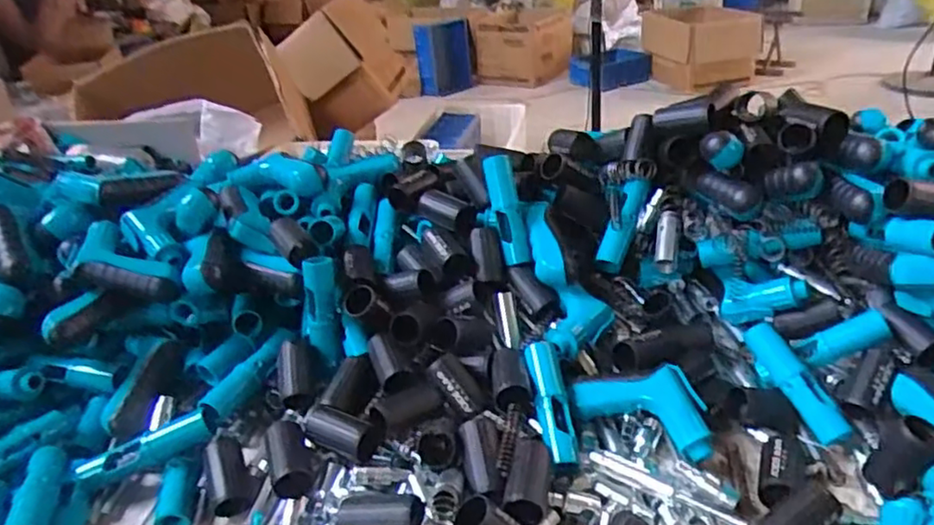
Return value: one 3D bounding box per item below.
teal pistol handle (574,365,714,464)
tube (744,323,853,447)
[{"bbox_3d":[0.164,0.128,0.617,0.124,0.069,0.032,12,-7,23],"label":"teal pistol handle"},{"bbox_3d":[0.305,0.111,0.622,0.023,0.027,0.123,-17,58,-17],"label":"tube"}]

